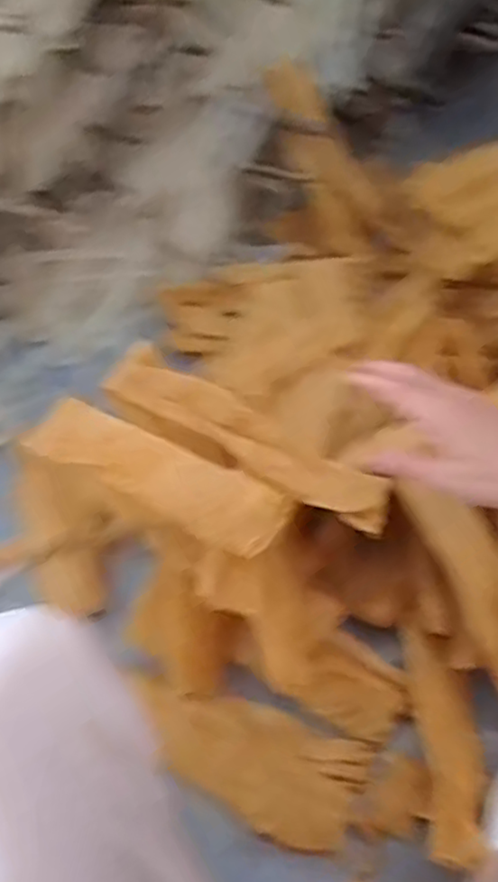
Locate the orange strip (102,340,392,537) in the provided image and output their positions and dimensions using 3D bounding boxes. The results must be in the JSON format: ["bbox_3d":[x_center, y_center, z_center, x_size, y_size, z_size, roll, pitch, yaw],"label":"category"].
[{"bbox_3d":[0.000,0.001,0.774,0.325,0.065,0.068,29,54,2],"label":"orange strip"}]

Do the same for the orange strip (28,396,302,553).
[{"bbox_3d":[-0.091,0.034,0.709,0.265,0.023,0.080,23,74,3],"label":"orange strip"}]

